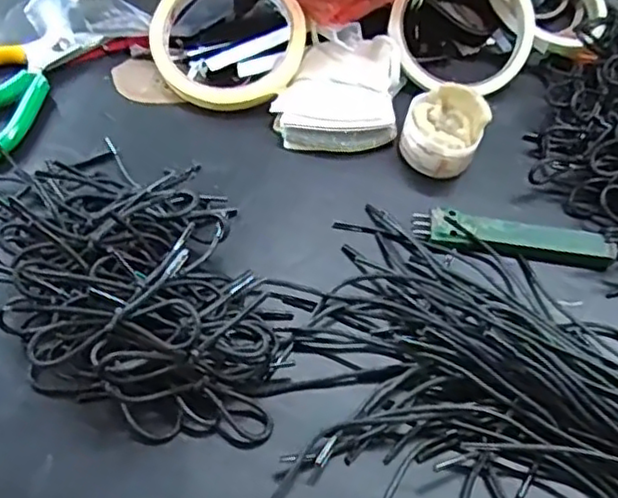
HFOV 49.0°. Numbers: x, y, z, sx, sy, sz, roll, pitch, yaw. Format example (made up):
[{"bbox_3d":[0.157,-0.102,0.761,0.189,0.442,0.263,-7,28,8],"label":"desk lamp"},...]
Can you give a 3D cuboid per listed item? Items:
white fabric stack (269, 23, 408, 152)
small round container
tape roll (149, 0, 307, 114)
[{"bbox_3d":[0.020,-0.096,0.414,0.070,0.027,0.085,14,56,2],"label":"white fabric stack"},{"bbox_3d":[0.078,-0.069,0.394,0.043,0.048,0.048,19,56,6],"label":"small round container"},{"bbox_3d":[-0.049,-0.128,0.414,0.090,0.015,0.090,0,81,0],"label":"tape roll"}]

